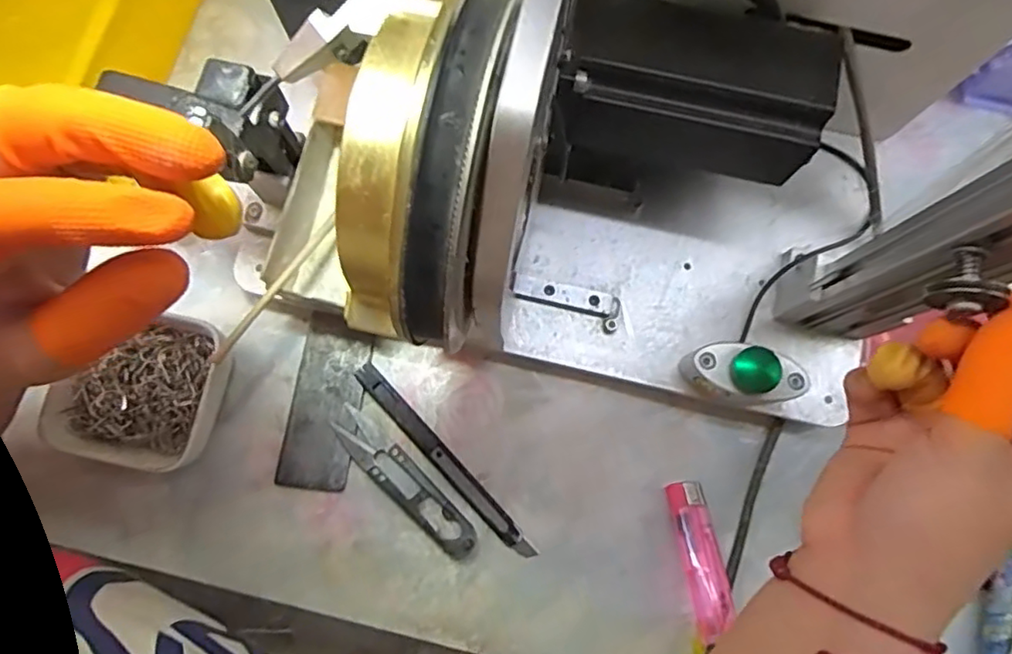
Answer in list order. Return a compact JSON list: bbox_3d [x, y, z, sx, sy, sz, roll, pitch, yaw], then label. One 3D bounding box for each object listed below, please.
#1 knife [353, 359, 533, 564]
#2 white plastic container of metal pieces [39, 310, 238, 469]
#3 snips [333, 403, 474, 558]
[{"bbox_3d":[-0.034,0.074,0.337,0.014,0.008,0.136,-43,80,-9],"label":"knife"},{"bbox_3d":[-0.197,0.035,0.333,0.079,0.030,0.077,6,77,2],"label":"white plastic container of metal pieces"},{"bbox_3d":[-0.055,0.085,0.334,0.101,0.008,0.021,42,80,9],"label":"snips"}]

